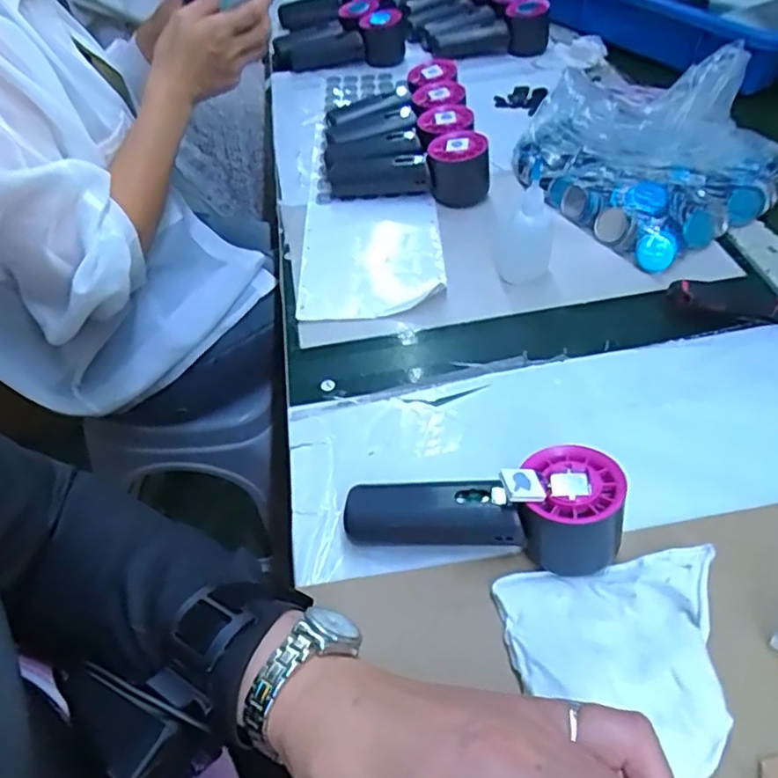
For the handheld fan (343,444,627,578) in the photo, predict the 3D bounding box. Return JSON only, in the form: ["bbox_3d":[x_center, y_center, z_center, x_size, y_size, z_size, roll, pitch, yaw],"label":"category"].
[{"bbox_3d":[0.053,0.066,0.365,0.151,0.058,0.052,4,49,11],"label":"handheld fan"}]

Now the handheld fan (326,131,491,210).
[{"bbox_3d":[0.018,-0.221,0.626,0.163,0.056,0.052,7,49,13],"label":"handheld fan"}]

